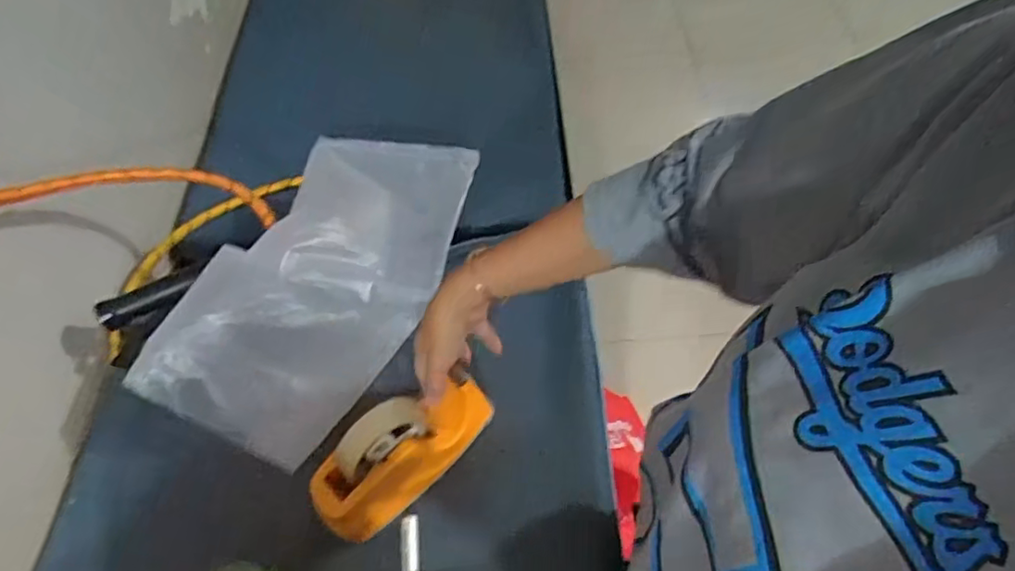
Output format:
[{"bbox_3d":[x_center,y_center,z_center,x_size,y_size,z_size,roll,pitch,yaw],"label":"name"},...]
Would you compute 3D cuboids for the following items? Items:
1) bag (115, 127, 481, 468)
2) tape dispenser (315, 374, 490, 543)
[{"bbox_3d":[-0.208,-0.017,0.757,0.202,0.152,0.436,18,59,15],"label":"bag"},{"bbox_3d":[-0.105,0.159,0.624,0.197,0.114,0.067,-38,62,-21],"label":"tape dispenser"}]

